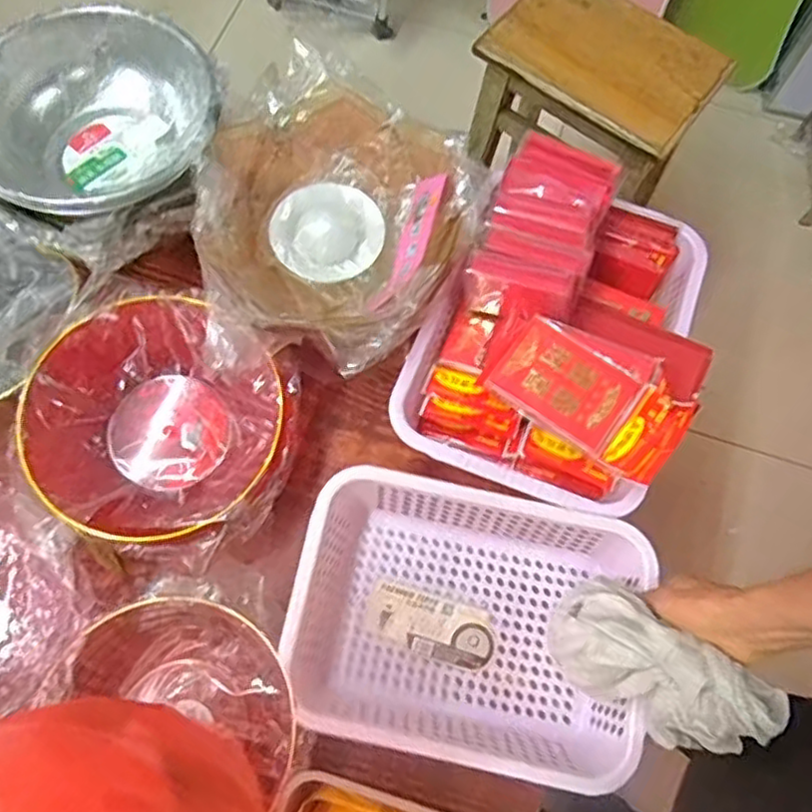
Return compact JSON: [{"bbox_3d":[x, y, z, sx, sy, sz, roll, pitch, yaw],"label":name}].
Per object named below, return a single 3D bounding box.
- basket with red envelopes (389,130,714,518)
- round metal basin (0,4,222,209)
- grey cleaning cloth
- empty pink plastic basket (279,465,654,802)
[{"bbox_3d":[0.162,-0.079,0.680,0.246,0.113,0.335,27,70,7],"label":"basket with red envelopes"},{"bbox_3d":[-0.314,-0.292,0.713,0.239,0.103,0.234,1,69,-3],"label":"round metal basin"},{"bbox_3d":[0.199,0.208,0.545,0.173,0.070,0.083,22,67,35],"label":"grey cleaning cloth"},{"bbox_3d":[0.052,0.196,0.628,0.293,0.095,0.220,11,69,1],"label":"empty pink plastic basket"}]

